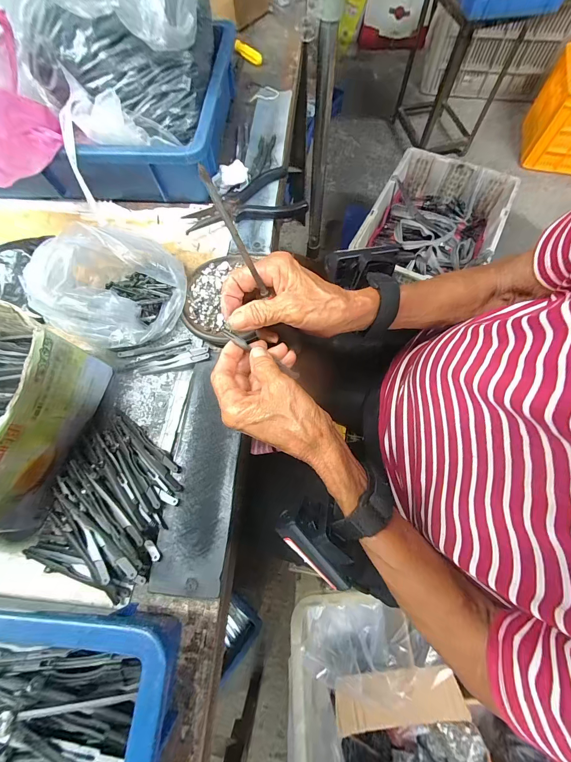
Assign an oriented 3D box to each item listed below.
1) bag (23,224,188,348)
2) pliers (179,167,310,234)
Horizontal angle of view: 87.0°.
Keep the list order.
[{"bbox_3d":[-0.169,-0.099,0.304,0.101,0.076,0.129,16,70,8],"label":"bag"},{"bbox_3d":[-0.055,-0.238,0.392,0.151,0.017,0.090,-8,69,0],"label":"pliers"}]

